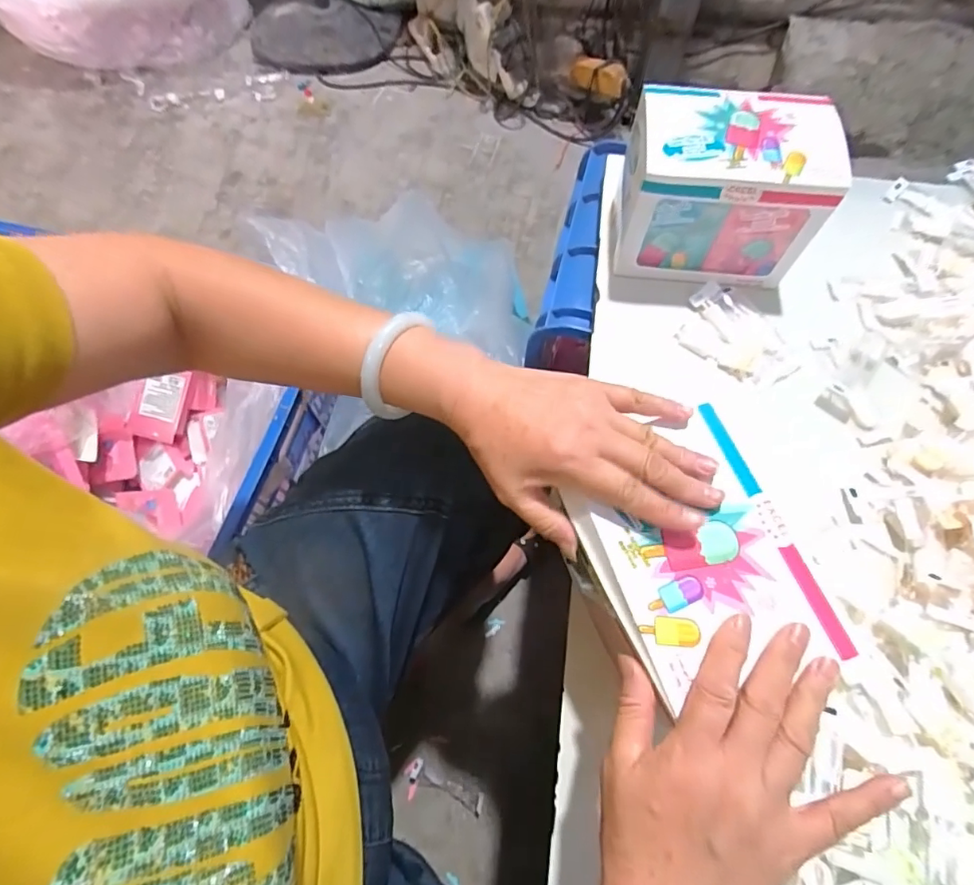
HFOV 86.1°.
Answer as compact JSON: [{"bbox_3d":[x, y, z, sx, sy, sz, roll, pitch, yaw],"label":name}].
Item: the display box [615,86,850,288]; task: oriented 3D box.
[{"bbox_3d":[0.221,-0.242,0.515,0.171,0.139,0.117,3,66,3],"label":"display box"}]

